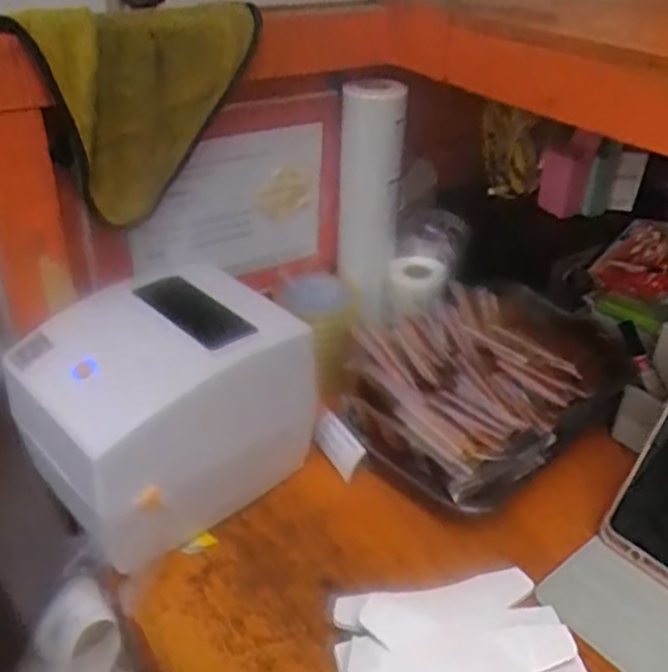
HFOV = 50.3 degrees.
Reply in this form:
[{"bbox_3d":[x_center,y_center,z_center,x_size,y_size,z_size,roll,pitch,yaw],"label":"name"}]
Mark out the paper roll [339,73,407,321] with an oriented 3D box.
[{"bbox_3d":[0.036,-0.137,0.775,0.068,0.257,0.057,3,33,2],"label":"paper roll"}]

